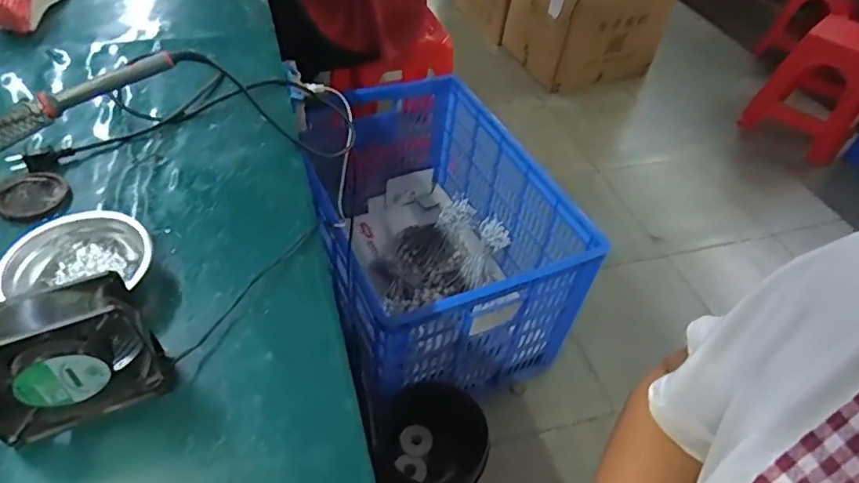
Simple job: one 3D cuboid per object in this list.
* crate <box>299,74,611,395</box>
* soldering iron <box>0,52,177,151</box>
[{"bbox_3d":[0.000,-0.046,1.317,0.486,0.348,0.711,-11,49,-17],"label":"crate"},{"bbox_3d":[-0.378,-0.146,0.578,0.228,0.031,0.031,-29,55,-11],"label":"soldering iron"}]

